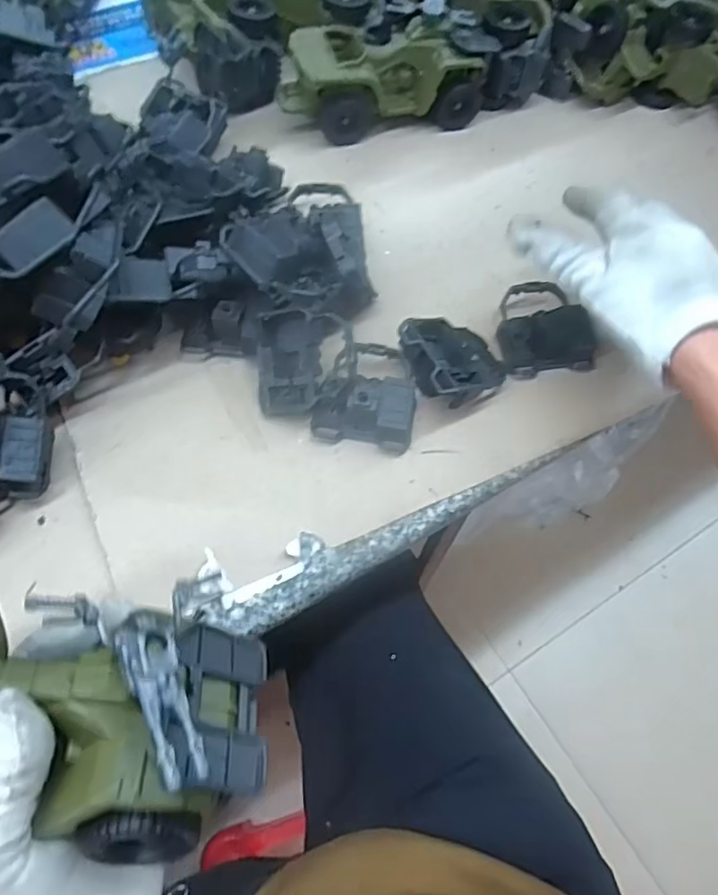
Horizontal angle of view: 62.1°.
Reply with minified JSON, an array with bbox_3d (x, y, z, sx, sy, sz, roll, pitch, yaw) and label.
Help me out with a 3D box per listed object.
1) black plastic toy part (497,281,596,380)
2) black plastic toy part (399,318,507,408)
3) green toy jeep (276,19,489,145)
[{"bbox_3d":[0.141,-0.097,0.452,0.066,0.046,0.071,-8,63,-8],"label":"black plastic toy part"},{"bbox_3d":[0.070,-0.062,0.430,0.071,0.039,0.066,2,62,-3],"label":"black plastic toy part"},{"bbox_3d":[0.024,-0.337,0.554,0.185,0.081,0.068,-11,63,-10],"label":"green toy jeep"}]

